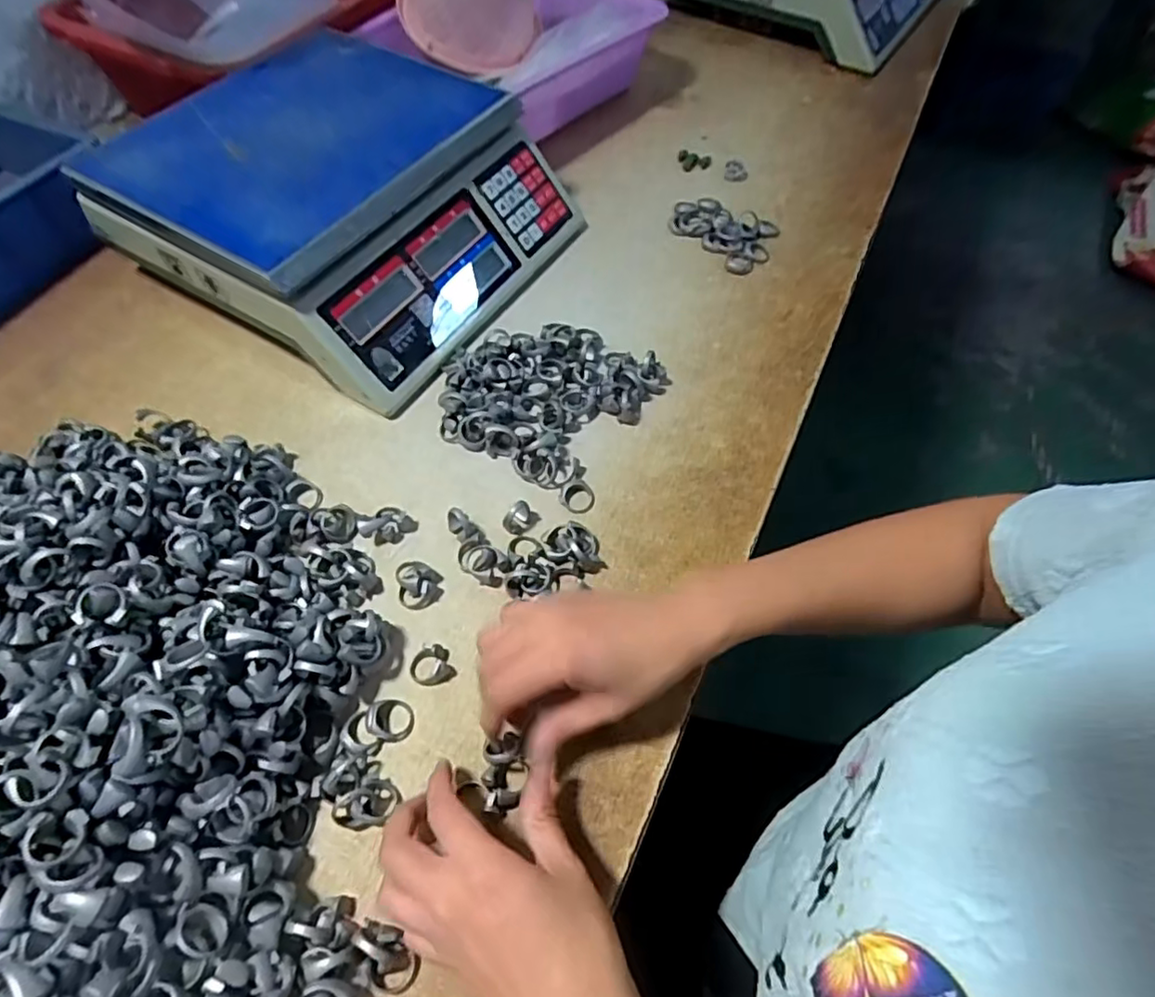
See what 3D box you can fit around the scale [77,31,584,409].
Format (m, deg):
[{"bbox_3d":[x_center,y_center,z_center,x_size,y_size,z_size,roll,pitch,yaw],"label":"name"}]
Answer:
[{"bbox_3d":[-0.186,-0.251,0.534,0.290,0.111,0.283,30,61,16],"label":"scale"}]

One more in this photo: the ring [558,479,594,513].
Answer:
[{"bbox_3d":[0.000,-0.002,0.444,0.024,0.007,0.023,1,58,-2],"label":"ring"}]

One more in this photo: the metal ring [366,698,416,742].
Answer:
[{"bbox_3d":[-0.106,0.125,0.360,0.025,0.009,0.023,1,58,-2],"label":"metal ring"}]

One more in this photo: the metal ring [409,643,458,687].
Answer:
[{"bbox_3d":[-0.088,0.097,0.376,0.025,0.013,0.025,1,58,-2],"label":"metal ring"}]

